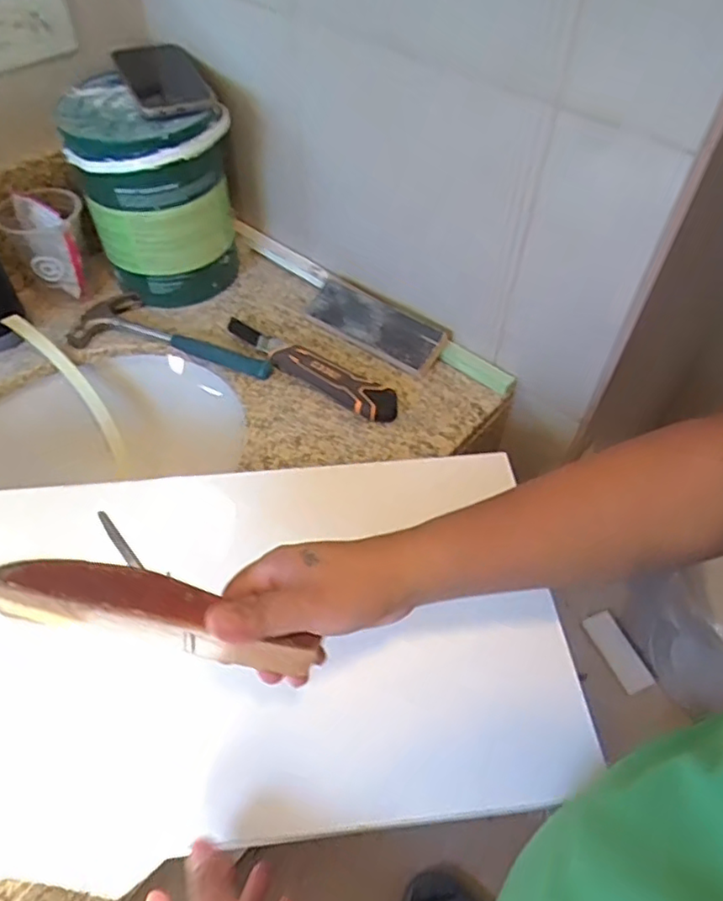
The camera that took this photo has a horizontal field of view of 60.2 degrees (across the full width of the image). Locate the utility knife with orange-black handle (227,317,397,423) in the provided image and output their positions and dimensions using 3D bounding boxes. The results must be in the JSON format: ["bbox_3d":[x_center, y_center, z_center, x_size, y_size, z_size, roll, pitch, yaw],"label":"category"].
[{"bbox_3d":[-0.060,-0.102,0.724,0.248,0.026,0.049,31,57,22],"label":"utility knife with orange-black handle"}]

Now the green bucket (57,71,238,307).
[{"bbox_3d":[-0.245,-0.317,0.775,0.174,0.214,0.164,-14,53,-11],"label":"green bucket"}]

